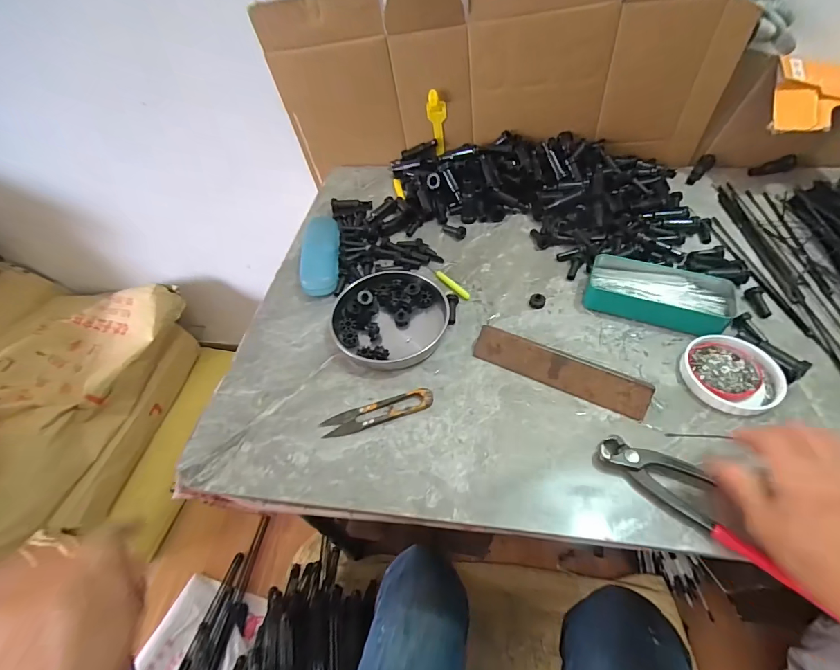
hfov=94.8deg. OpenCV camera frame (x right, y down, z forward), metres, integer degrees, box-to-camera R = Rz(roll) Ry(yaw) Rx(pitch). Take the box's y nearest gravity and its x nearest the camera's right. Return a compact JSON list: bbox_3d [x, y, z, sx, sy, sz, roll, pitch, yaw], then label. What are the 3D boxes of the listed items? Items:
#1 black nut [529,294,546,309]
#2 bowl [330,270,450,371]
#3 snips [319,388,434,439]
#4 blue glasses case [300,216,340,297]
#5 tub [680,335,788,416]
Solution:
[{"bbox_3d":[0.147,-0.041,0.482,0.019,0.015,0.017,11,55,13],"label":"black nut"},{"bbox_3d":[-0.038,-0.022,0.469,0.131,0.023,0.138,-2,53,3],"label":"bowl"},{"bbox_3d":[-0.043,0.080,0.400,0.115,0.010,0.026,-17,53,-8],"label":"snips"},{"bbox_3d":[-0.140,-0.116,0.550,0.050,0.029,0.155,-8,52,-1],"label":"blue glasses case"},{"bbox_3d":[0.324,0.040,0.403,0.086,0.014,0.088,-2,53,3],"label":"tub"}]

